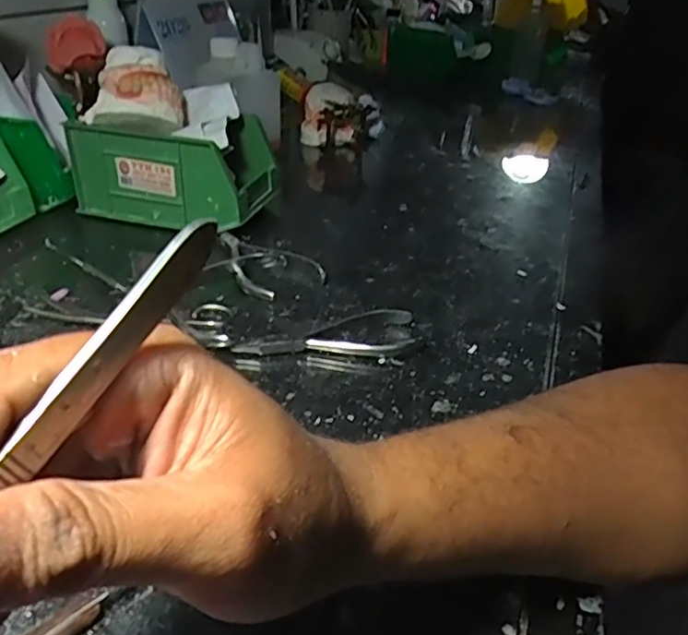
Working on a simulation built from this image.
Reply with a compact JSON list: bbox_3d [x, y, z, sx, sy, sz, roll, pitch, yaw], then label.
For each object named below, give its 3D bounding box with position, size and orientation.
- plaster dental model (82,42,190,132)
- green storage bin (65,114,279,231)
[{"bbox_3d":[-0.185,-0.201,0.557,0.081,0.062,0.059,1,31,-2],"label":"plaster dental model"},{"bbox_3d":[-0.157,-0.145,0.600,0.166,0.085,0.098,10,32,13],"label":"green storage bin"}]

